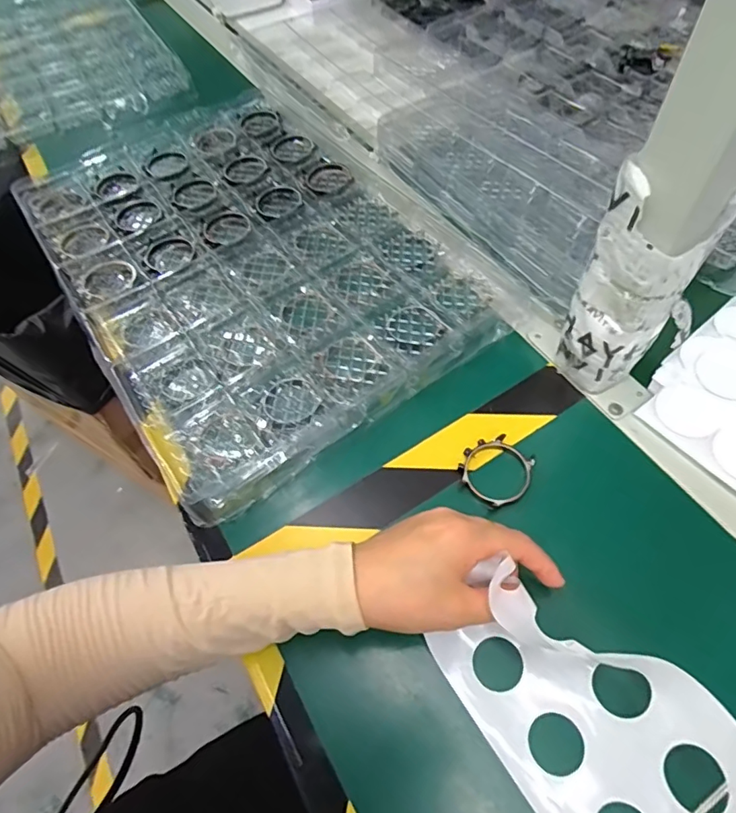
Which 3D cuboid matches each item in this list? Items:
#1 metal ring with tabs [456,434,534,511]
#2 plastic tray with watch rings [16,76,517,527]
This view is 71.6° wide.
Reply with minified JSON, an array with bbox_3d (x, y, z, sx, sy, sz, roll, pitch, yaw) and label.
[{"bbox_3d":[0.088,0.043,0.353,0.048,0.011,0.047,-1,58,1],"label":"metal ring with tabs"},{"bbox_3d":[-0.112,-0.148,0.475,0.295,0.026,0.439,-30,61,-16],"label":"plastic tray with watch rings"}]

